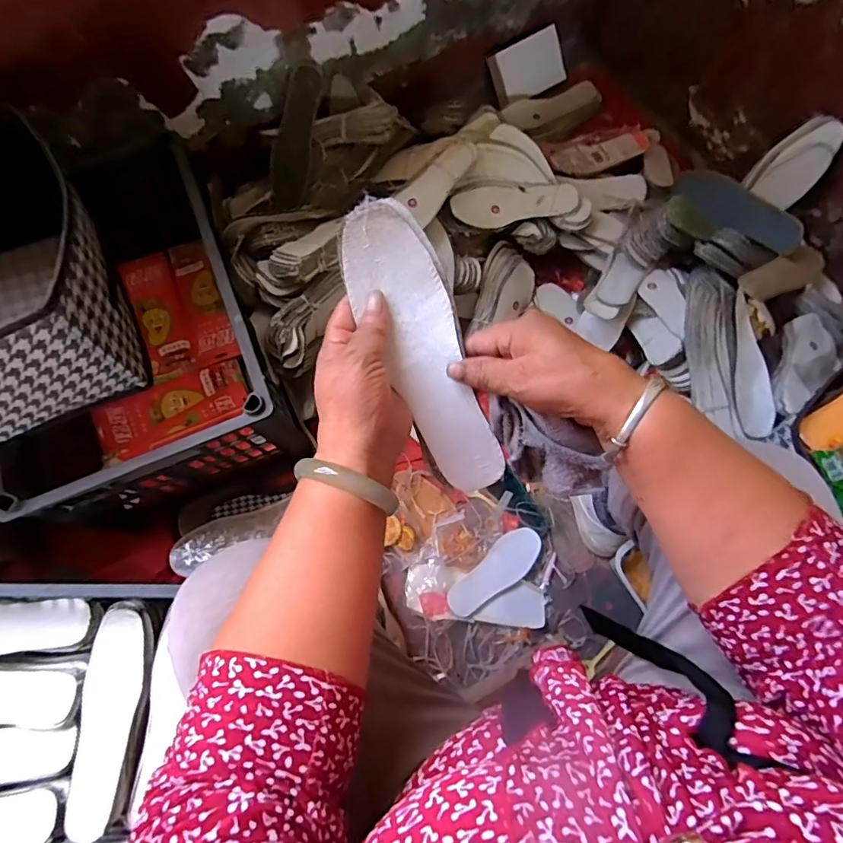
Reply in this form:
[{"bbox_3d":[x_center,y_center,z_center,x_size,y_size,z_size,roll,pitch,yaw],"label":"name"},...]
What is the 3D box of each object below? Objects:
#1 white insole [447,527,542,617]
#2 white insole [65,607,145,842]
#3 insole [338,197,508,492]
[{"bbox_3d":[0.116,0.233,0.762,0.172,0.019,0.063,-38,77,-10],"label":"white insole"},{"bbox_3d":[-0.364,0.344,0.572,0.059,0.030,0.232,0,74,0],"label":"white insole"},{"bbox_3d":[0.002,-0.047,0.362,0.064,0.010,0.217,-21,103,3],"label":"insole"}]

